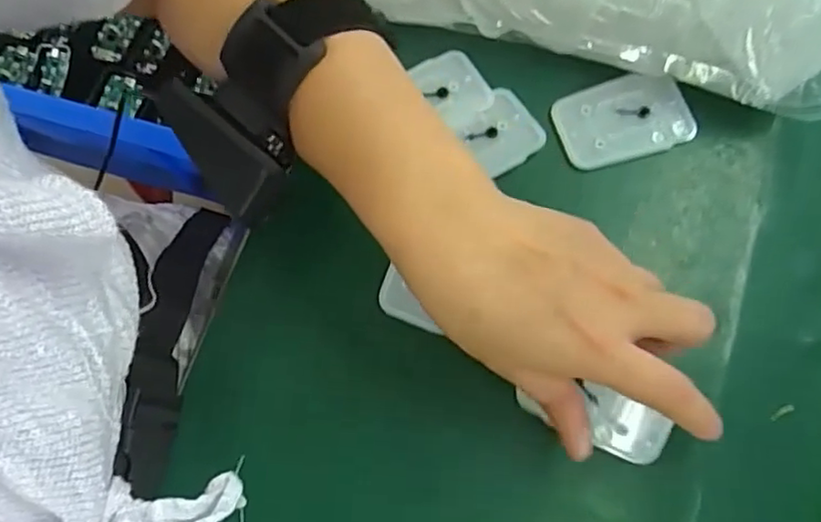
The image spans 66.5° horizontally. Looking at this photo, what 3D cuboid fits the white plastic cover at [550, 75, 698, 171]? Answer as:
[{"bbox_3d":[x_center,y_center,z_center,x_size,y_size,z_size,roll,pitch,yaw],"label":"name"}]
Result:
[{"bbox_3d":[0.110,-0.074,0.327,0.067,0.008,0.044,-14,75,-3],"label":"white plastic cover"}]

